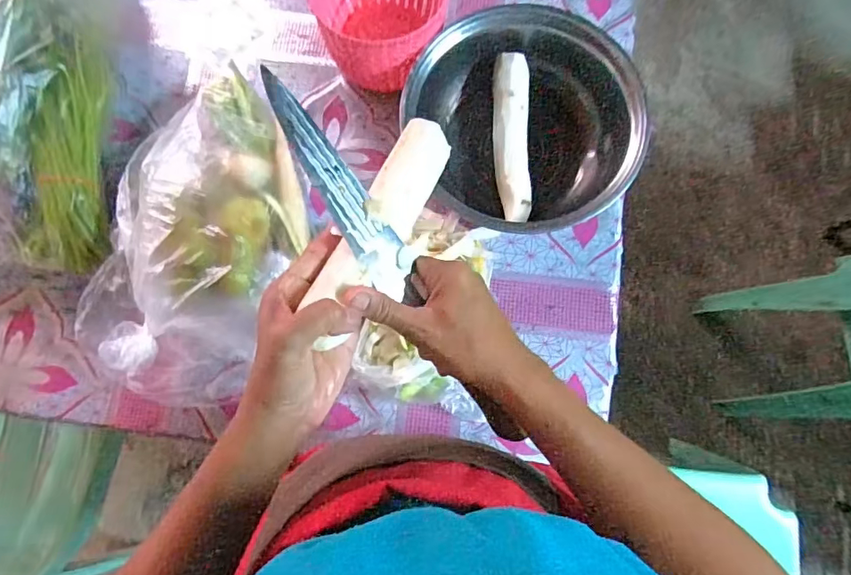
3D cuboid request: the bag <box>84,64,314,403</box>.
[{"bbox_3d":[-0.269,-0.060,0.589,0.176,0.117,0.343,10,80,-1],"label":"bag"}]

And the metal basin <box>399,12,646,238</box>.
[{"bbox_3d":[0.118,-0.185,0.623,0.256,0.098,0.229,-12,81,-5],"label":"metal basin"}]

